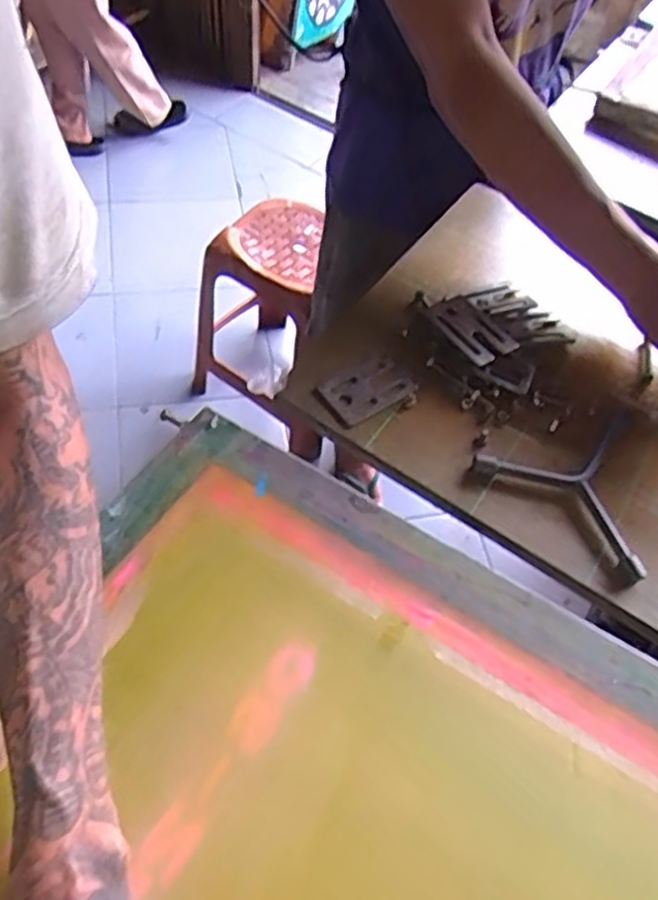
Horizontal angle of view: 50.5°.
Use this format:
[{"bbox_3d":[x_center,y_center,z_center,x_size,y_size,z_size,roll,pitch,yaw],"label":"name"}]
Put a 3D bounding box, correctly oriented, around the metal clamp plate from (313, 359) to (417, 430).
[{"bbox_3d":[0.033,-0.054,0.623,0.087,0.008,0.052,-29,63,-24],"label":"metal clamp plate"}]

